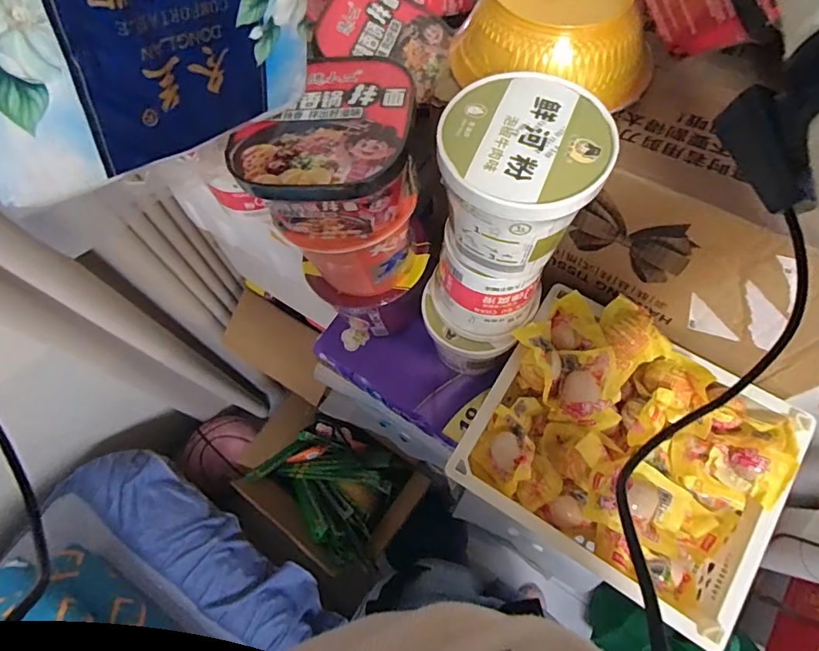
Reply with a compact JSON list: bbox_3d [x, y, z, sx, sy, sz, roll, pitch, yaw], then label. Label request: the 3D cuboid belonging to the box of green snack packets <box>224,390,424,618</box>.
[{"bbox_3d":[-0.176,0.349,1.013,0.363,0.167,0.286,32,72,14],"label":"box of green snack packets"}]

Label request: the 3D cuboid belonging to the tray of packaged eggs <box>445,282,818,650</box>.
[{"bbox_3d":[0.213,0.122,0.476,0.280,0.099,0.233,31,72,13],"label":"tray of packaged eggs"}]

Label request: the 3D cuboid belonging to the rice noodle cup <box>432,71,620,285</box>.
[{"bbox_3d":[0.078,-0.104,0.358,0.108,0.104,0.110,-1,67,1],"label":"rice noodle cup"}]

